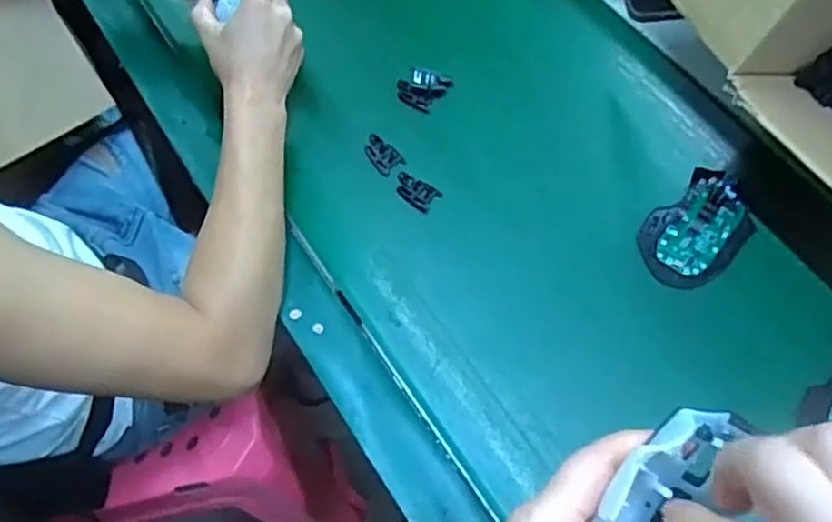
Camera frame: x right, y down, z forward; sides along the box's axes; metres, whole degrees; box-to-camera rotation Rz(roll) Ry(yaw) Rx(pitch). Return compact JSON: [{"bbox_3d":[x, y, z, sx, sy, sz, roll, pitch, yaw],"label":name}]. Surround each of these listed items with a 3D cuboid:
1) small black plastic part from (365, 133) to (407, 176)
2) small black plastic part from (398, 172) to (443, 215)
[{"bbox_3d":[-0.032,-0.101,0.674,0.027,0.004,0.045,-35,66,-15],"label":"small black plastic part"},{"bbox_3d":[-0.002,-0.063,0.655,0.042,0.004,0.026,30,67,17],"label":"small black plastic part"}]

